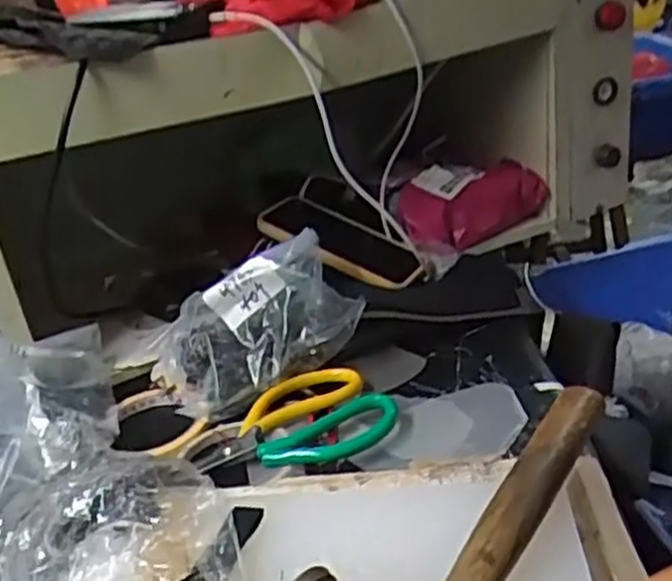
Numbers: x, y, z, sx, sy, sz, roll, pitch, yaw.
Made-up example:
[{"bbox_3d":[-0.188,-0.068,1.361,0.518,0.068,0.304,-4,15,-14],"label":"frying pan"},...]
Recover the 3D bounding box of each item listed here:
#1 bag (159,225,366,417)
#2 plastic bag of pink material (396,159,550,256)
[{"bbox_3d":[-0.068,0.025,0.632,0.156,0.085,0.114,-19,28,-22],"label":"bag"},{"bbox_3d":[0.140,-0.096,0.812,0.168,0.065,0.066,-22,29,-27],"label":"plastic bag of pink material"}]

